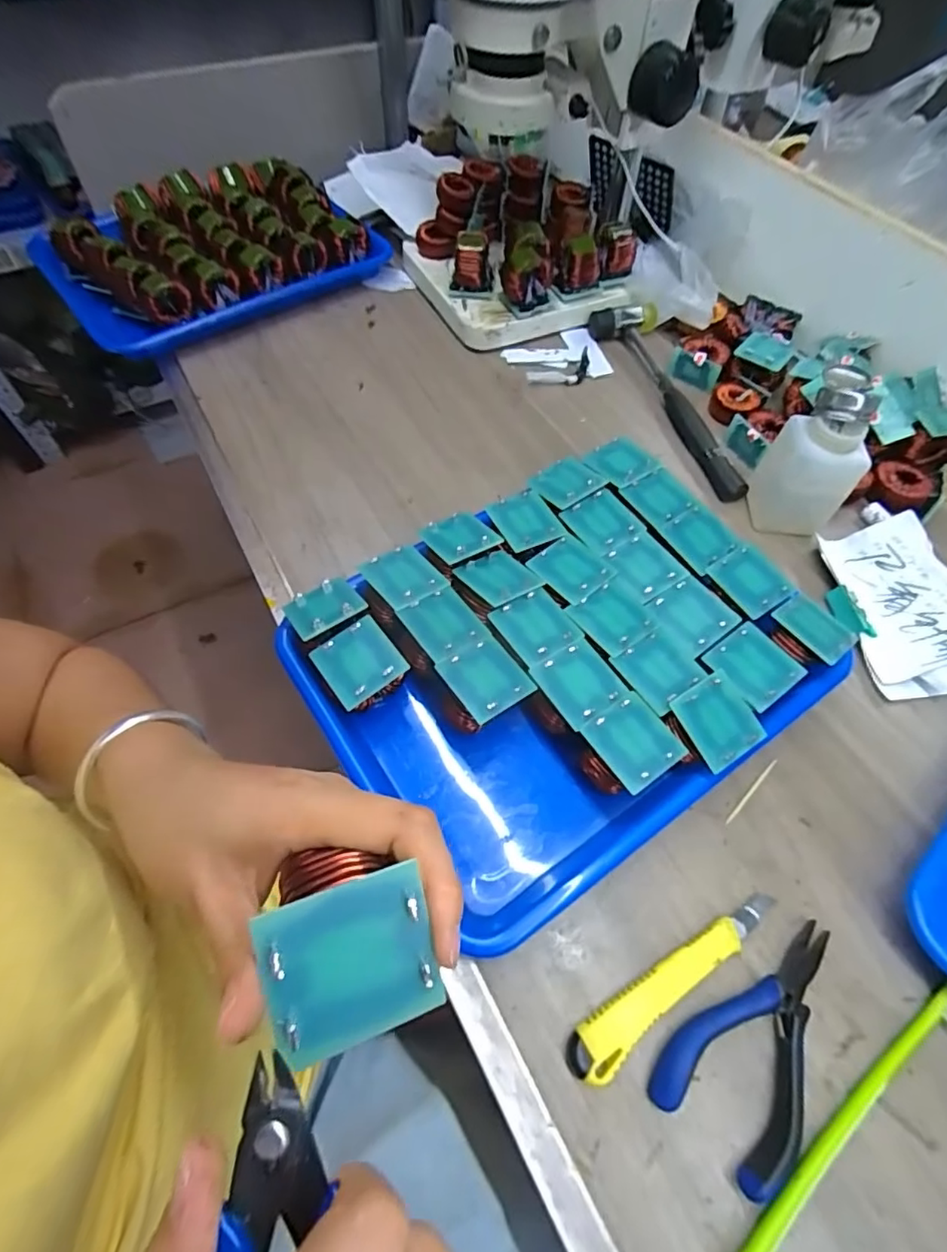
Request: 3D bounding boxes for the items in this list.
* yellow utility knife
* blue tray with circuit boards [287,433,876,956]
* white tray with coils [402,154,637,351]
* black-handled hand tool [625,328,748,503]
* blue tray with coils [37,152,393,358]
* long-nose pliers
[{"bbox_3d":[0.108,0.185,0.299,0.140,0.013,0.023,-30,65,-18],"label":"yellow utility knife"},{"bbox_3d":[0.062,0.013,0.380,0.320,0.053,0.248,-30,64,-18],"label":"blue tray with circuit boards"},{"bbox_3d":[0.057,-0.408,0.614,0.220,0.091,0.190,-19,61,-14],"label":"white tray with coils"},{"bbox_3d":[0.200,-0.215,0.552,0.030,0.019,0.246,-11,60,-9],"label":"black-handled hand tool"},{"bbox_3d":[-0.285,-0.414,0.616,0.320,0.054,0.238,-36,66,-21],"label":"blue tray with coils"},{"bbox_3d":[0.147,0.204,0.287,0.060,0.014,0.122,38,65,19],"label":"long-nose pliers"}]

